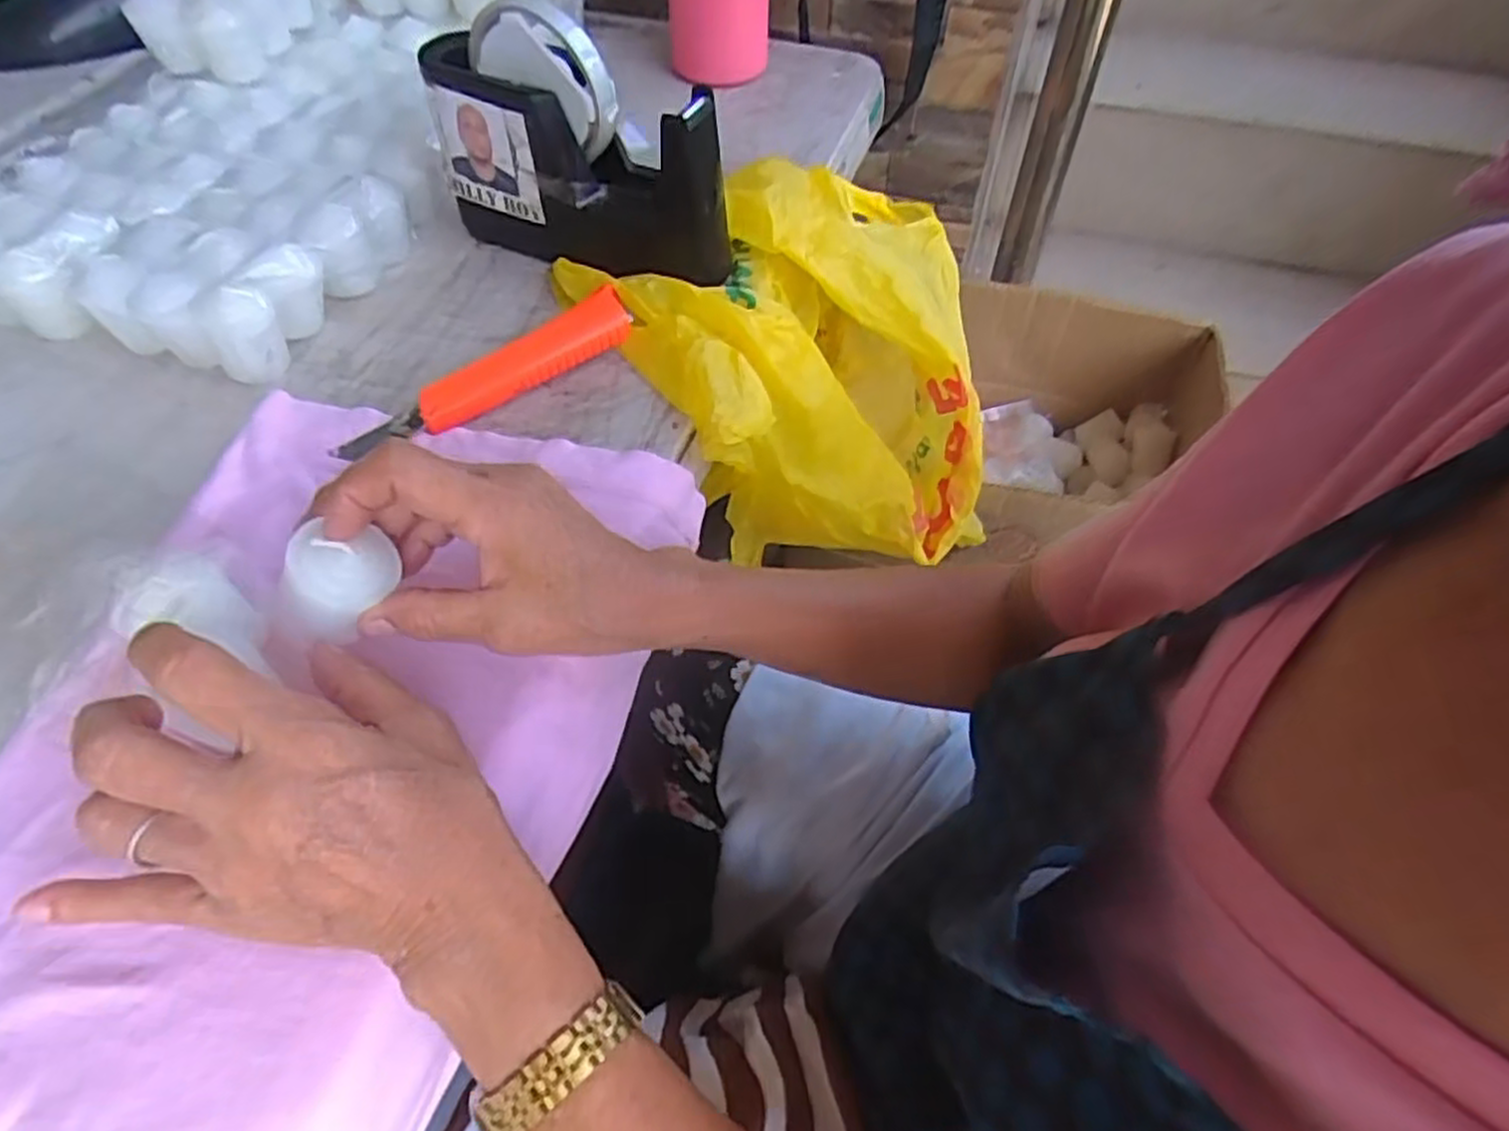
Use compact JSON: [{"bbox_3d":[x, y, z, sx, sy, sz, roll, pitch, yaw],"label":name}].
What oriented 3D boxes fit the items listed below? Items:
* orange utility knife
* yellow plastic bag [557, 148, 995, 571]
[{"bbox_3d":[-0.137,-0.099,0.411,0.163,0.023,0.026,-35,61,-21],"label":"orange utility knife"},{"bbox_3d":[0.042,-0.117,0.509,0.236,0.186,0.190,-26,59,-17],"label":"yellow plastic bag"}]

